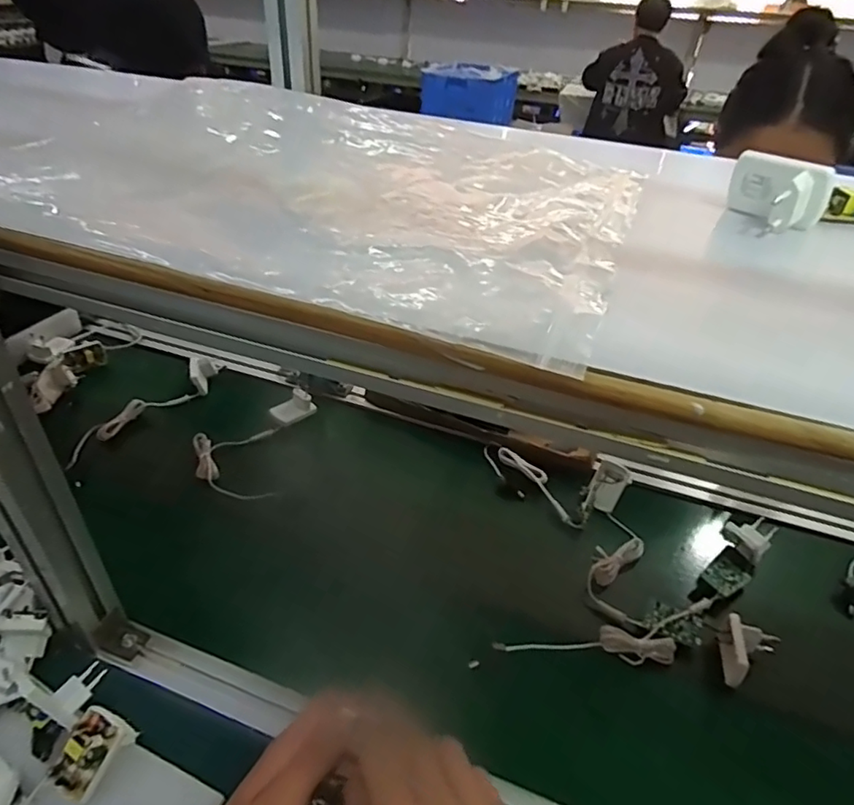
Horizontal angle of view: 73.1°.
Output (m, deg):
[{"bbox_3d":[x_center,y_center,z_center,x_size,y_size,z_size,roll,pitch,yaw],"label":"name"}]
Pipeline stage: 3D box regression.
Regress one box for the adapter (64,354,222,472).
[{"bbox_3d":[-0.391,0.006,0.807,0.039,0.045,0.253,24,41,23],"label":"adapter"}]

